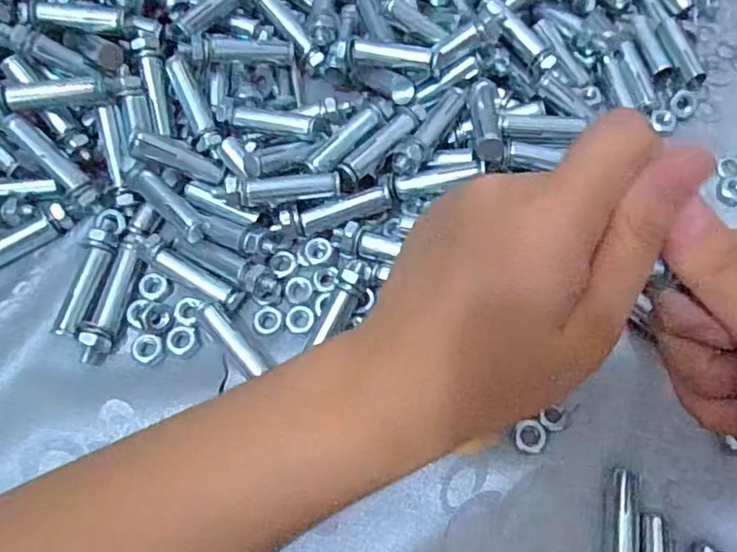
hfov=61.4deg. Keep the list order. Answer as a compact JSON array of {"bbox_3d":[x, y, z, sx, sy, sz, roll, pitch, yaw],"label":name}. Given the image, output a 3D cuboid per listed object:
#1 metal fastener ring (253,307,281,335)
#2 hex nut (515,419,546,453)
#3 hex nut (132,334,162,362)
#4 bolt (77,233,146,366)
[{"bbox_3d":[-0.045,0.020,0.275,0.012,0.004,0.011,-1,67,1],"label":"metal fastener ring"},{"bbox_3d":[0.067,0.066,0.253,0.012,0.004,0.012,18,68,9],"label":"hex nut"},{"bbox_3d":[-0.097,0.031,0.270,0.012,0.004,0.012,37,72,16],"label":"hex nut"},{"bbox_3d":[-0.113,0.009,0.274,0.013,0.008,0.060,12,67,6],"label":"bolt"}]

